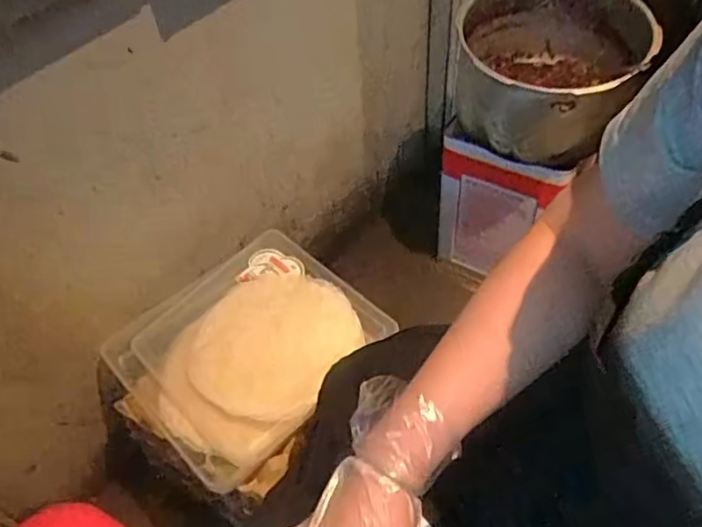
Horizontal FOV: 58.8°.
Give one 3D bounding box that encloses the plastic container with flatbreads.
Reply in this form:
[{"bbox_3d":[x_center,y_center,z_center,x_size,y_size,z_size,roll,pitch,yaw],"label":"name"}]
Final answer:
[{"bbox_3d":[-0.149,0.124,0.917,0.286,0.070,0.341,32,59,27],"label":"plastic container with flatbreads"}]

